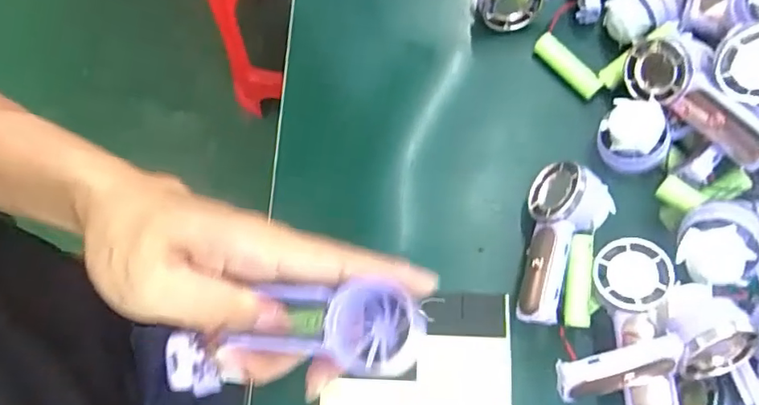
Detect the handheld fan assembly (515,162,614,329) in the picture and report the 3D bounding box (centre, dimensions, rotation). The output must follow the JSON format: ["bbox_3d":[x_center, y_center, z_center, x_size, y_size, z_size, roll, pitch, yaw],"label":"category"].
[{"bbox_3d":[0.104,0.026,0.318,0.043,0.037,0.095,11,75,4],"label":"handheld fan assembly"}]

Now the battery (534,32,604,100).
[{"bbox_3d":[0.122,-0.088,0.365,0.015,0.017,0.049,-42,78,-9],"label":"battery"}]

